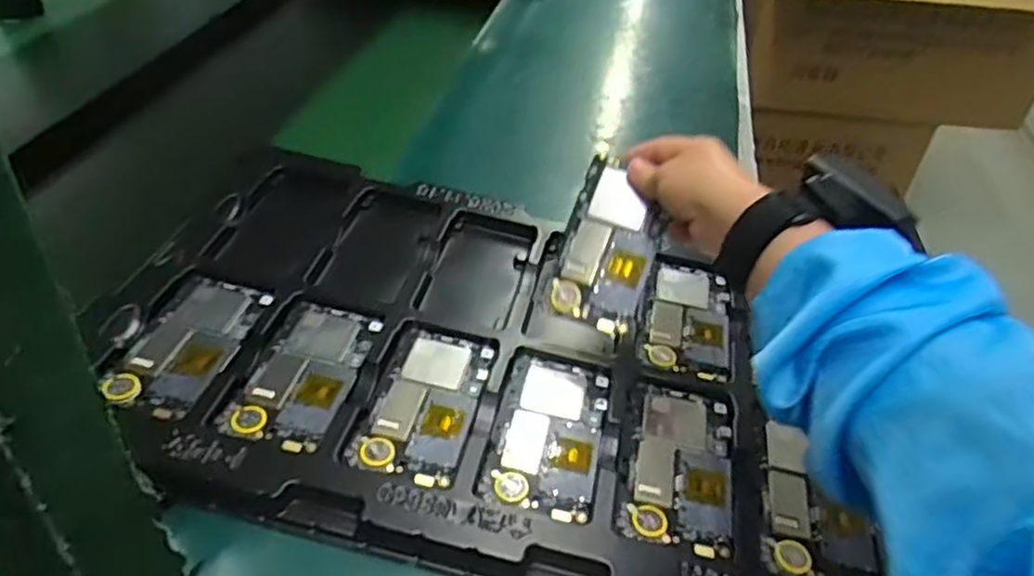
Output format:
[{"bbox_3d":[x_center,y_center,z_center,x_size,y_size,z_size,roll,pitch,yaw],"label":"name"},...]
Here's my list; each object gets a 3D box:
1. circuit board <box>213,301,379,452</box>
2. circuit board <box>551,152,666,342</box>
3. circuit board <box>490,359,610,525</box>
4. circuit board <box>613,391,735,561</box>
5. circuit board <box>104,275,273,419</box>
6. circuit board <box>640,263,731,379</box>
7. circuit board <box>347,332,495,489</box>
[{"bbox_3d":[-0.140,0.055,0.480,0.065,0.004,0.122,12,39,5],"label":"circuit board"},{"bbox_3d":[0.067,-0.032,0.512,0.065,0.016,0.120,18,80,20],"label":"circuit board"},{"bbox_3d":[0.025,0.092,0.467,0.064,0.004,0.125,10,41,6],"label":"circuit board"},{"bbox_3d":[0.104,0.110,0.460,0.062,0.005,0.123,11,41,7],"label":"circuit board"},{"bbox_3d":[-0.218,0.035,0.487,0.063,0.006,0.120,10,41,6],"label":"circuit board"},{"bbox_3d":[0.135,0.025,0.566,0.062,0.009,0.119,12,41,8],"label":"circuit board"},{"bbox_3d":[-0.056,0.073,0.474,0.062,0.009,0.124,12,41,8],"label":"circuit board"}]

